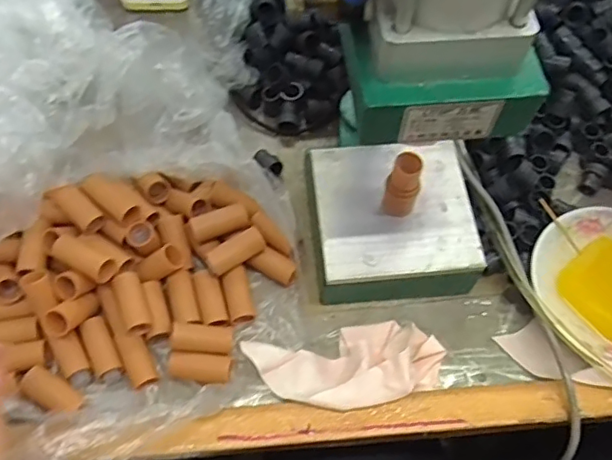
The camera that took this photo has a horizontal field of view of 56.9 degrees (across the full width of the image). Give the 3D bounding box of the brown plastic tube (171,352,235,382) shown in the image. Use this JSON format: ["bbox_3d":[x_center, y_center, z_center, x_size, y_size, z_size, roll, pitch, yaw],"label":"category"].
[{"bbox_3d":[-0.078,0.103,0.422,0.045,0.015,0.020,4,63,2],"label":"brown plastic tube"}]

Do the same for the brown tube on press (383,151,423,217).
[{"bbox_3d":[0.073,-0.032,0.426,0.024,0.064,0.024,0,63,0],"label":"brown tube on press"}]

